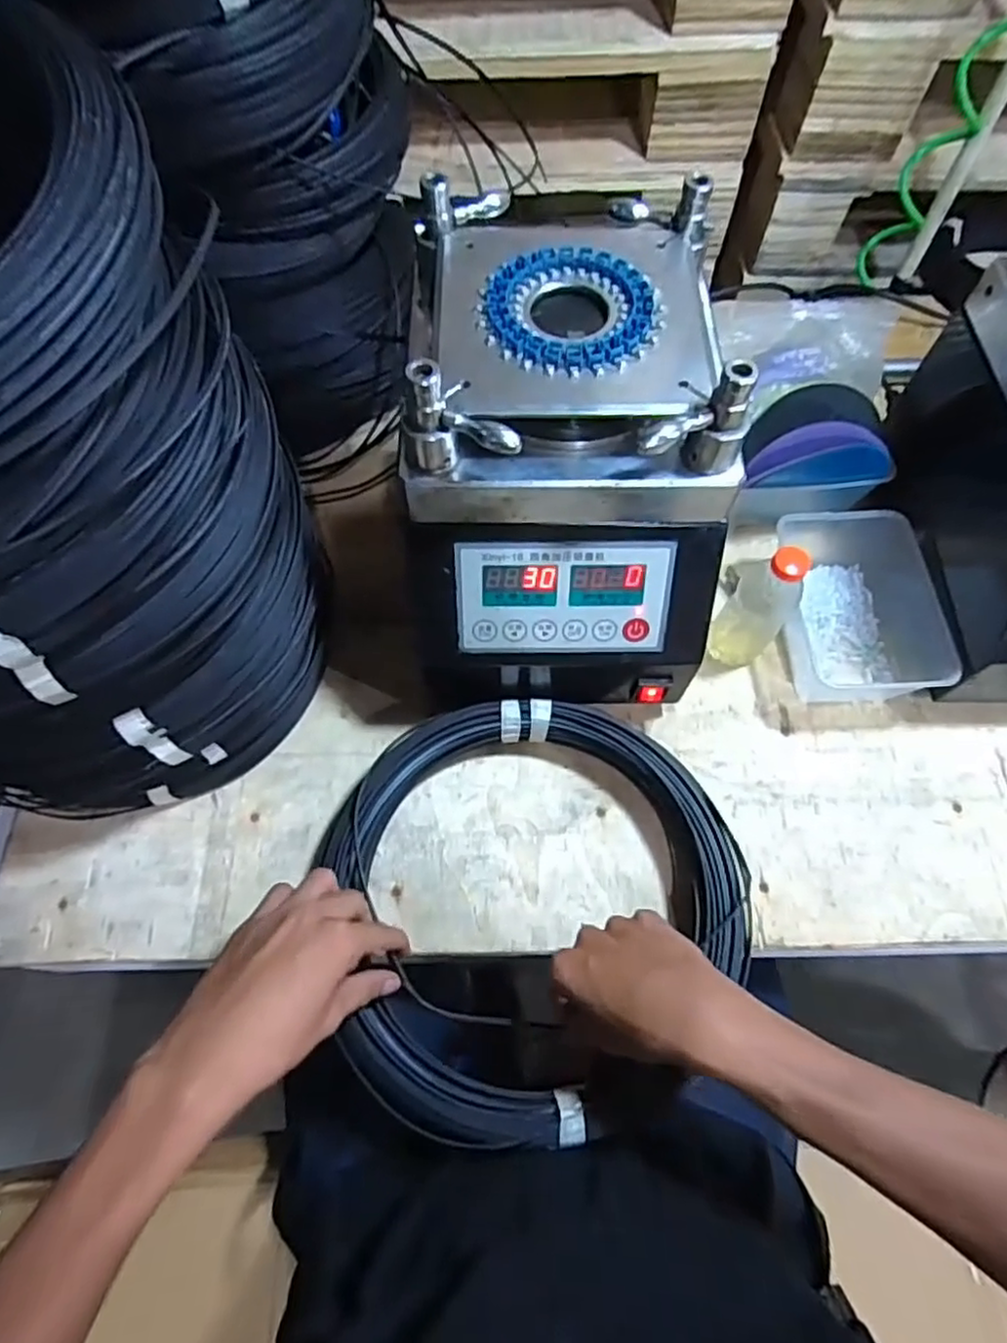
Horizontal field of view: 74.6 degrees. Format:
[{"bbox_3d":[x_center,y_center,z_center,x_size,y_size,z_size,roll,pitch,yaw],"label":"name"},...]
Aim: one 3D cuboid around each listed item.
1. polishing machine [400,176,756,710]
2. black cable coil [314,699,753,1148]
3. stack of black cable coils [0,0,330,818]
[{"bbox_3d":[0.046,-0.146,0.525,0.212,0.278,0.279,1,66,1],"label":"polishing machine"},{"bbox_3d":[0.024,0.174,0.502,0.301,0.054,0.306,0,66,0],"label":"black cable coil"},{"bbox_3d":[-0.300,-0.097,0.413,0.284,0.381,0.287,24,68,11],"label":"stack of black cable coils"}]

